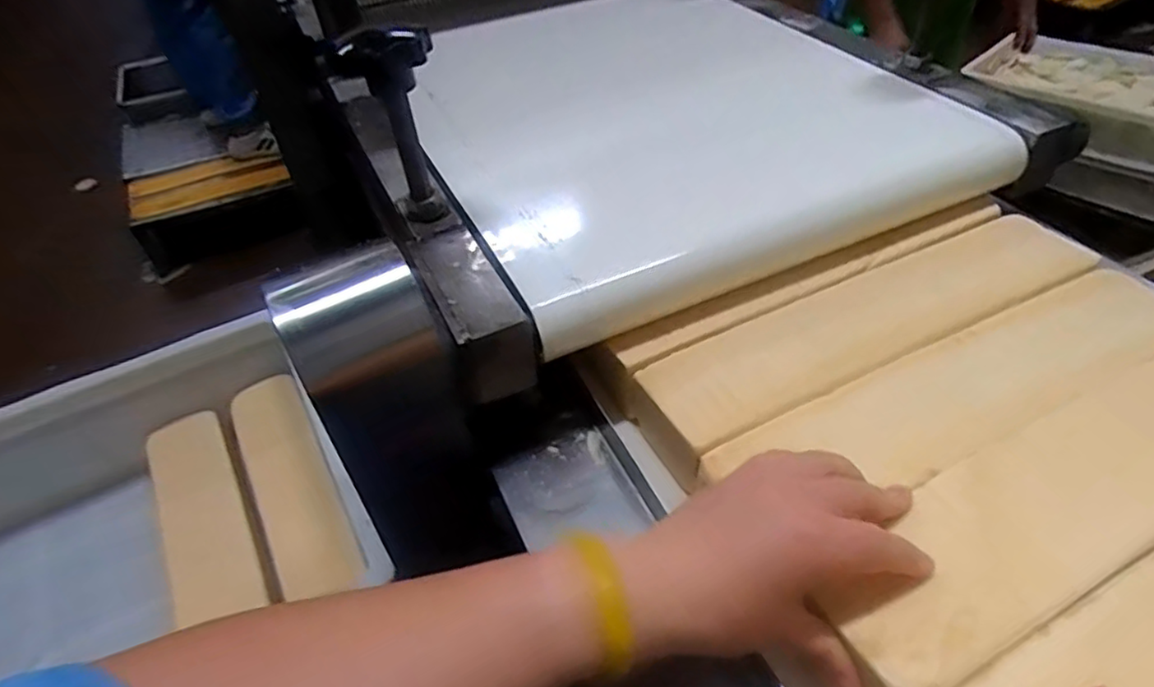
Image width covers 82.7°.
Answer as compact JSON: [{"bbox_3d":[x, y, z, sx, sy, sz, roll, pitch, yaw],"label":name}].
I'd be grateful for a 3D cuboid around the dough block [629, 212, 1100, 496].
[{"bbox_3d":[0.217,-0.001,0.495,0.371,0.076,0.099,-23,48,-17],"label":"dough block"}]

